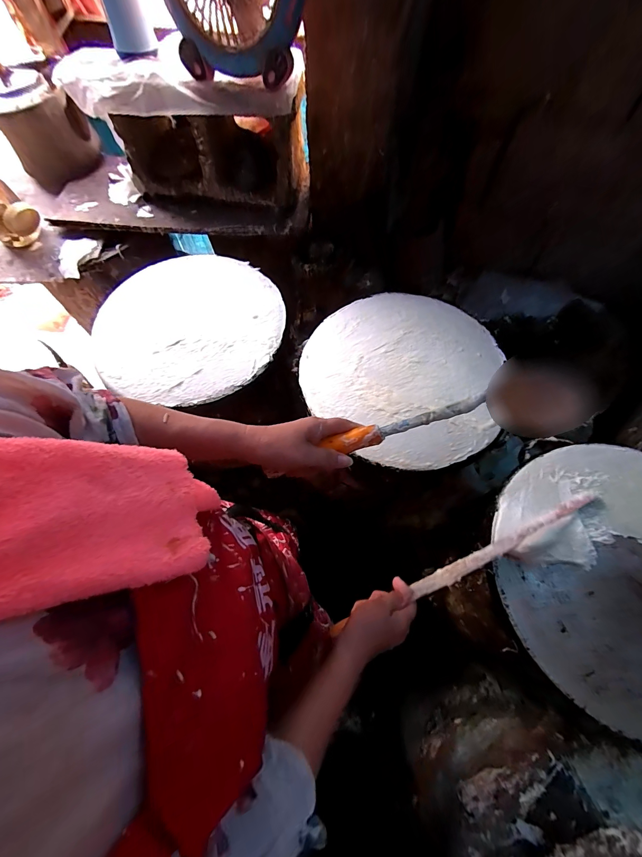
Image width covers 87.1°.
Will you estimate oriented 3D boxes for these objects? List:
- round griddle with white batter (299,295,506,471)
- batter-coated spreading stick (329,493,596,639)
[{"bbox_3d":[0.137,-0.107,0.599,0.333,0.013,0.346,-1,67,1],"label":"round griddle with white batter"},{"bbox_3d":[0.205,0.190,0.470,0.416,0.021,0.020,-25,68,-5],"label":"batter-coated spreading stick"}]

